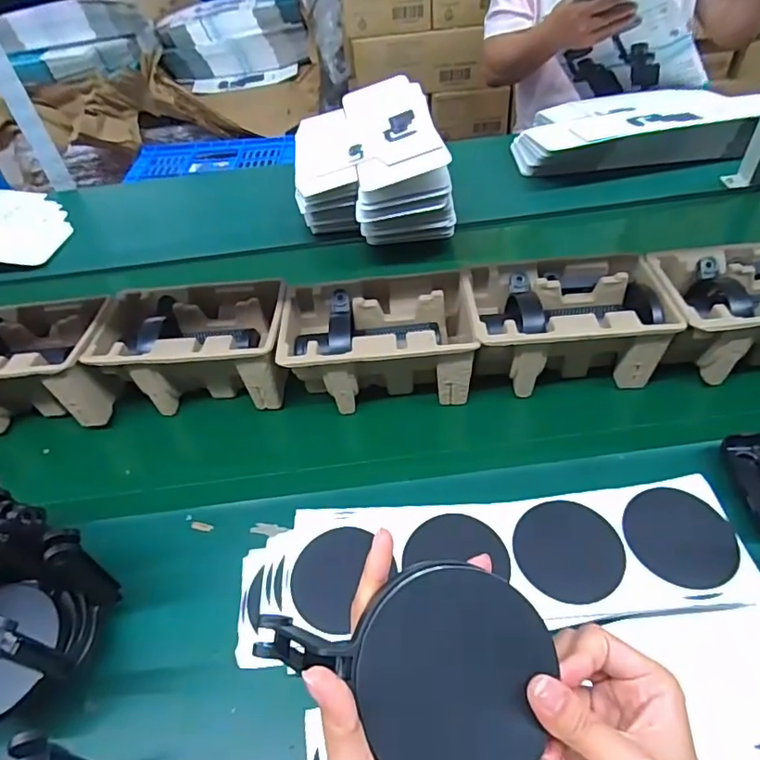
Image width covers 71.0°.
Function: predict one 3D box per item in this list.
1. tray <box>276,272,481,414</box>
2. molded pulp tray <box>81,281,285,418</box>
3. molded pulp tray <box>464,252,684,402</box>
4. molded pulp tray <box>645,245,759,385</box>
[{"bbox_3d":[-0.002,-0.044,0.656,0.224,0.099,0.136,-5,47,2],"label":"tray"},{"bbox_3d":[-0.224,-0.047,0.676,0.222,0.097,0.144,-2,48,5],"label":"molded pulp tray"},{"bbox_3d":[0.216,-0.067,0.643,0.216,0.101,0.134,-6,47,1],"label":"molded pulp tray"},{"bbox_3d":[0.437,-0.082,0.629,0.225,0.094,0.143,-4,48,3],"label":"molded pulp tray"}]

